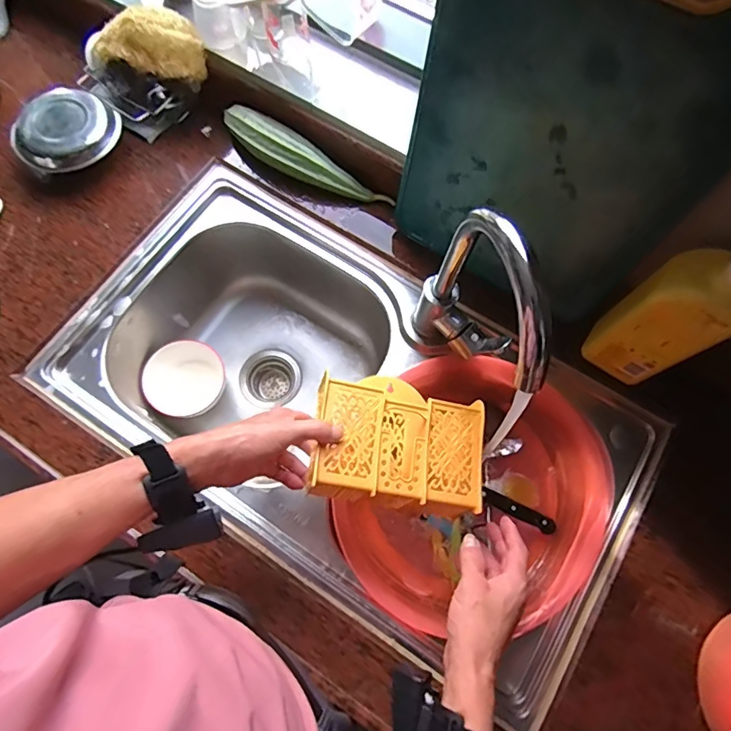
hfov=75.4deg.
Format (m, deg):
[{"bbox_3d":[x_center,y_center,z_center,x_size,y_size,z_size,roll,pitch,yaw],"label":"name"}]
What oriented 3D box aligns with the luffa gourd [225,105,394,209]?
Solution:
[{"bbox_3d":[-0.095,-0.311,0.723,0.283,0.058,0.054,33,75,9],"label":"luffa gourd"}]

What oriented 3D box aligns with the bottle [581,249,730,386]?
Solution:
[{"bbox_3d":[0.334,-0.055,0.506,0.054,0.267,0.092,-41,77,-13],"label":"bottle"}]

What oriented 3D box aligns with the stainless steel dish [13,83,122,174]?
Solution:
[{"bbox_3d":[-0.448,-0.347,0.715,0.144,0.061,0.146,-41,77,-13],"label":"stainless steel dish"}]

